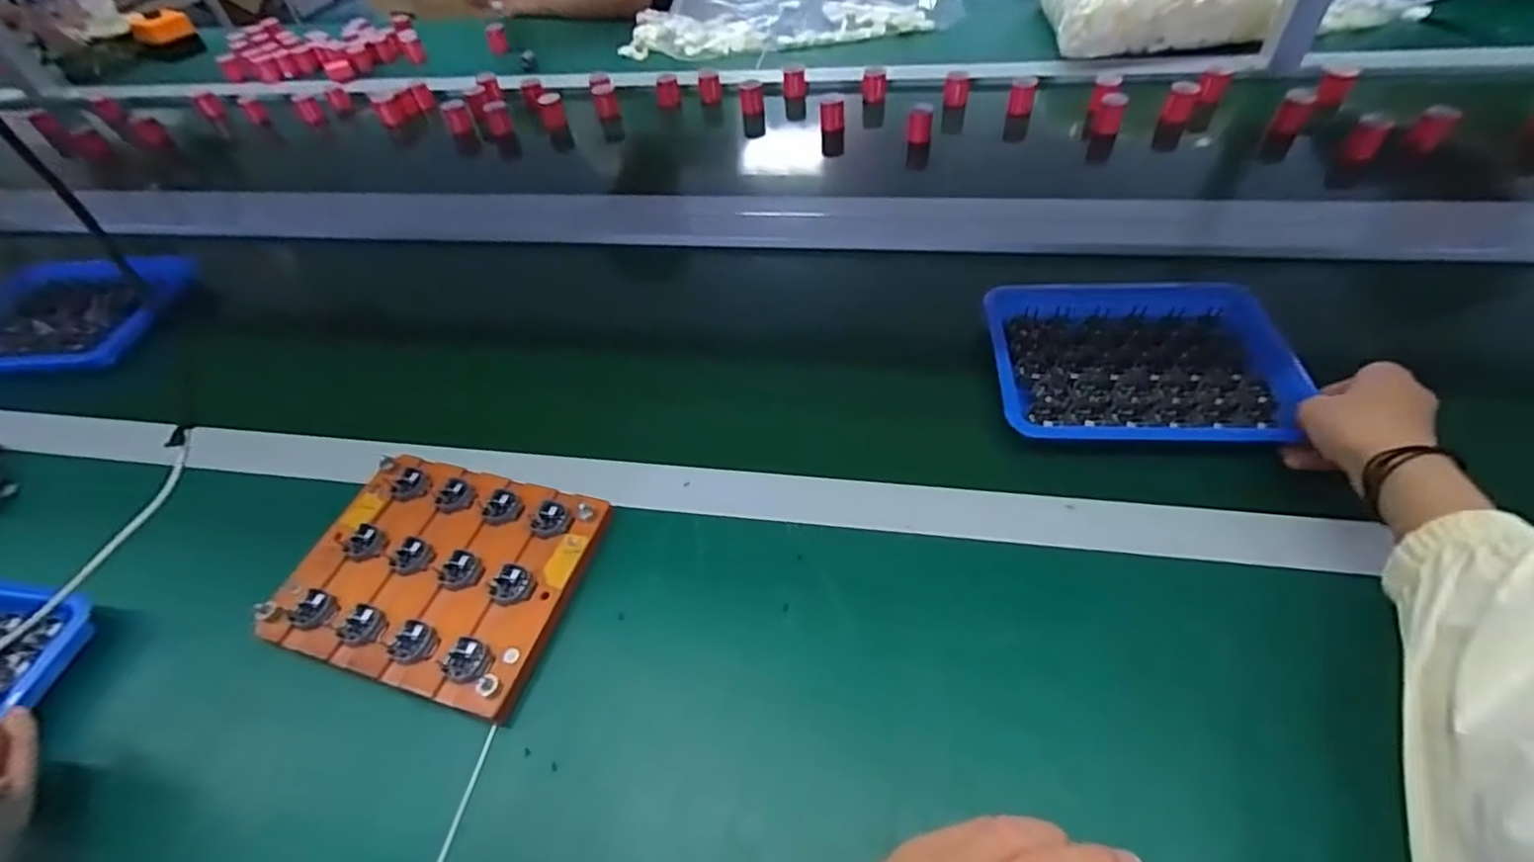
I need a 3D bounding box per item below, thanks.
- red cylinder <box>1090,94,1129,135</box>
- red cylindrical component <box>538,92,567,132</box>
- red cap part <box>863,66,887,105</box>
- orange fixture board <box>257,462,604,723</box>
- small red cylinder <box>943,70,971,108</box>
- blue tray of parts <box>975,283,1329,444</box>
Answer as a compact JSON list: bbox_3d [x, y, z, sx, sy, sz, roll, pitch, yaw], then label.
[{"bbox_3d":[0.410,-0.379,0.772,0.032,0.043,0.024,15,52,18],"label":"red cylinder"},{"bbox_3d":[-0.306,-0.456,0.920,0.032,0.045,0.030,-1,53,1],"label":"red cylindrical component"},{"bbox_3d":[0.146,-0.471,0.879,0.031,0.040,0.031,4,49,10],"label":"red cap part"},{"bbox_3d":[-0.217,0.089,0.428,0.183,0.017,0.147,11,51,15],"label":"orange fixture board"},{"bbox_3d":[0.252,-0.453,0.857,0.032,0.039,0.024,8,50,13],"label":"small red cylinder"},{"bbox_3d":[0.292,-0.060,0.512,0.214,0.025,0.173,5,54,6],"label":"blue tray of parts"}]

